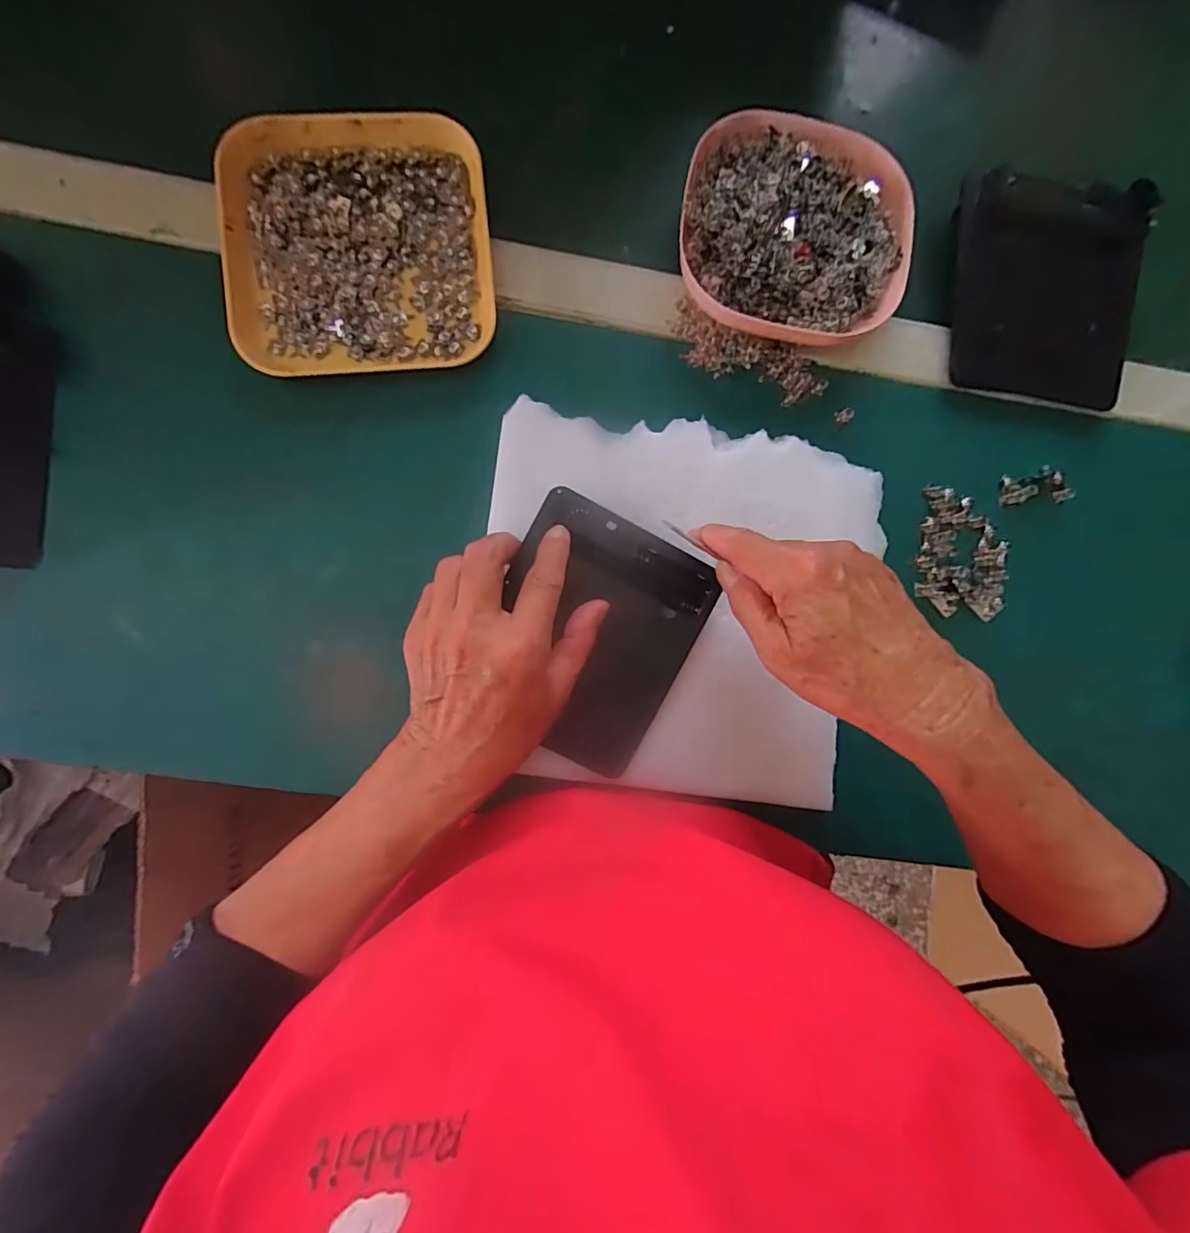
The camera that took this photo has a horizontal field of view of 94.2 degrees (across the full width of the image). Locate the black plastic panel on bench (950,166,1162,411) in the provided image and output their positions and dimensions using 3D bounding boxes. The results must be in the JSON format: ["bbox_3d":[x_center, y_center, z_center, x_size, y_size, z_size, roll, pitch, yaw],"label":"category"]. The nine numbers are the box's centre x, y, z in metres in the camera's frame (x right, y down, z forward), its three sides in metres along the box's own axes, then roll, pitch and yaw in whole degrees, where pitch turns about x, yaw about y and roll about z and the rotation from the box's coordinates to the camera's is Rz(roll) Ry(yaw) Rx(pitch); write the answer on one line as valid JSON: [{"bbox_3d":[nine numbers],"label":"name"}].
[{"bbox_3d":[0.283,-0.203,0.344,0.114,0.033,0.122,6,88,-5],"label":"black plastic panel on bench"}]

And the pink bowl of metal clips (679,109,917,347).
[{"bbox_3d":[0.119,-0.231,0.332,0.133,0.027,0.124,0,89,-5],"label":"pink bowl of metal clips"}]

